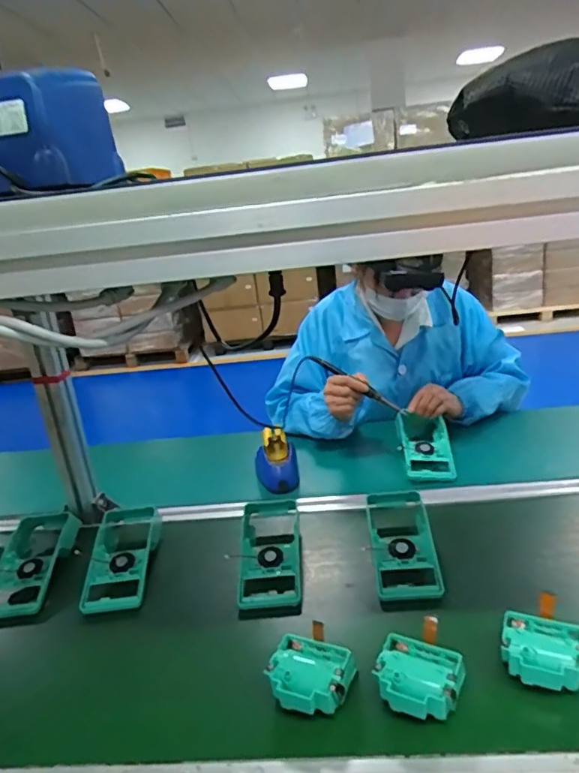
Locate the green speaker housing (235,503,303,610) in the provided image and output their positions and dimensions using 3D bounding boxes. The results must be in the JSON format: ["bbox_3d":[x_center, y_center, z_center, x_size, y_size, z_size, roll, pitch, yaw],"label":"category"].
[{"bbox_3d":[-0.027,0.233,0.766,0.083,0.045,0.190,-5,19,3],"label":"green speaker housing"}]

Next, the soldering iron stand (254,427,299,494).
[{"bbox_3d":[-0.024,0.140,0.976,0.077,0.098,0.086,-6,19,1],"label":"soldering iron stand"}]

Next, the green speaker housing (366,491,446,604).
[{"bbox_3d":[0.152,0.214,0.750,0.094,0.049,0.198,-4,19,6],"label":"green speaker housing"}]

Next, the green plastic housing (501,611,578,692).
[{"bbox_3d":[0.254,0.263,0.539,0.074,0.026,0.069,4,22,28],"label":"green plastic housing"}]

